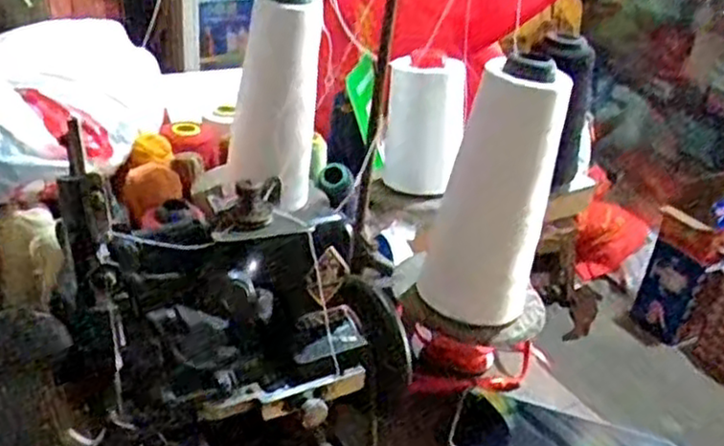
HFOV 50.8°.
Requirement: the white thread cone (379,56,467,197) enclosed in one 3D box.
[{"bbox_3d":[0.048,-0.074,0.597,0.059,0.099,0.047,6,29,-1],"label":"white thread cone"}]

